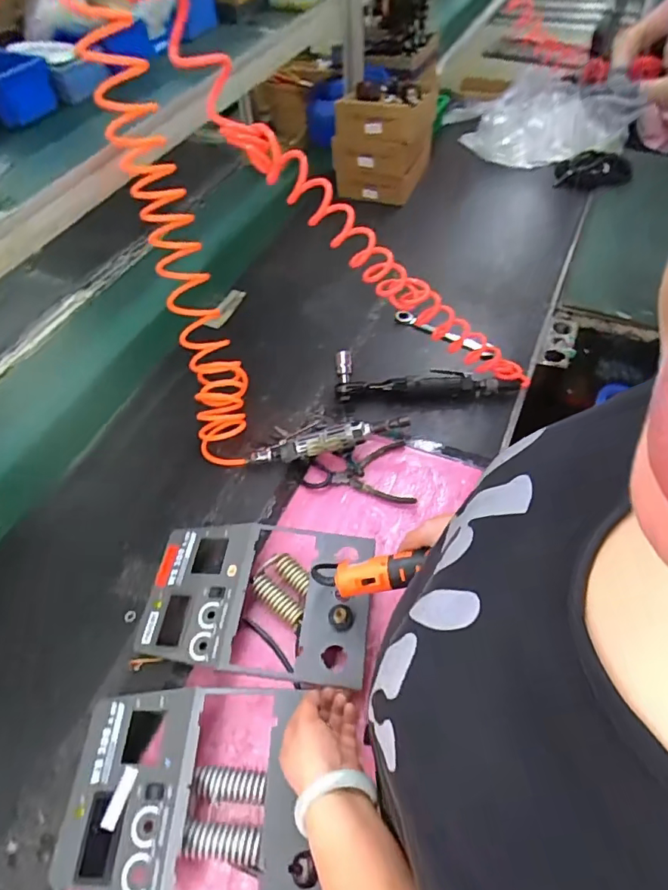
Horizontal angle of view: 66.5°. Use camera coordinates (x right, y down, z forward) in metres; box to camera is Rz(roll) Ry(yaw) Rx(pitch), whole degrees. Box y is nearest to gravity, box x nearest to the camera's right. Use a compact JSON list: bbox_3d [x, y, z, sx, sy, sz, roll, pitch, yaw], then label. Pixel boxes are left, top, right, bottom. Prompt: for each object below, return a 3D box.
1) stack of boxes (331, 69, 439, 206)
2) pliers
[{"bbox_3d":[0.132,-0.764,1.297,0.213,0.249,0.220,13,57,13],"label":"stack of boxes"},{"bbox_3d":[0.044,0.036,0.871,0.188,0.013,0.113,5,55,7],"label":"pliers"}]

